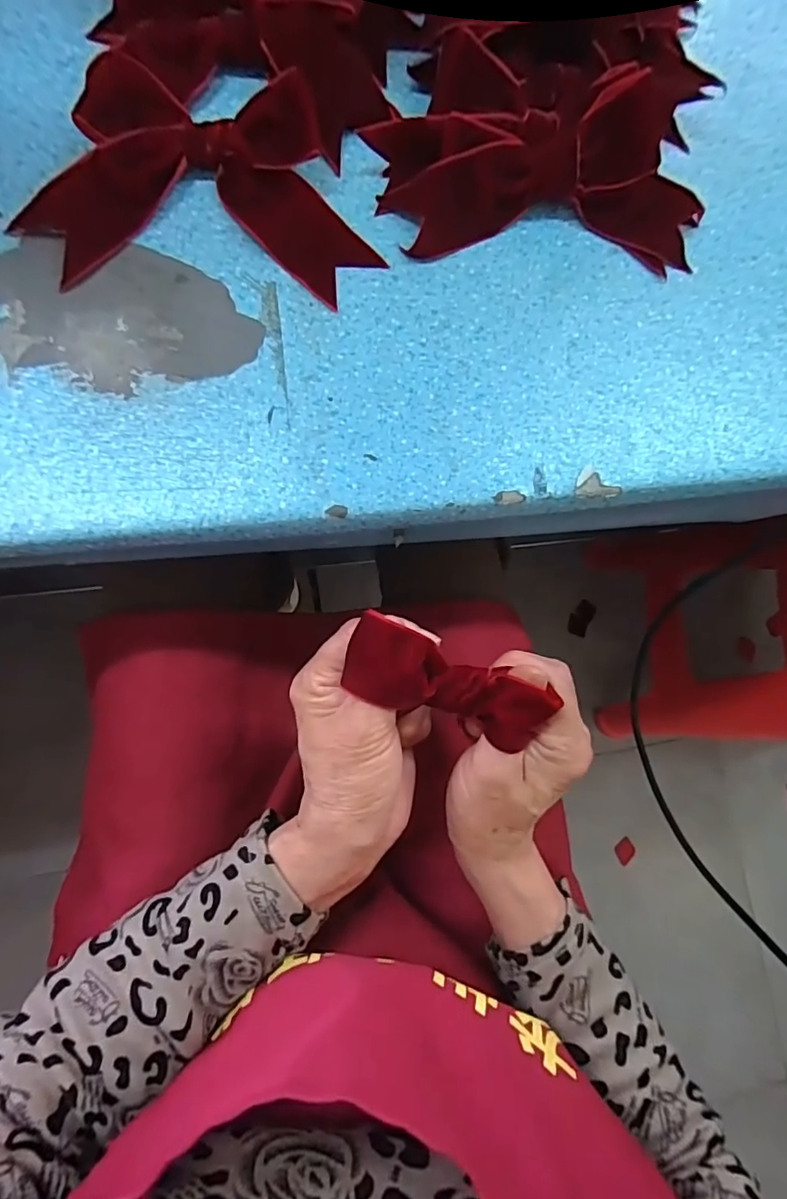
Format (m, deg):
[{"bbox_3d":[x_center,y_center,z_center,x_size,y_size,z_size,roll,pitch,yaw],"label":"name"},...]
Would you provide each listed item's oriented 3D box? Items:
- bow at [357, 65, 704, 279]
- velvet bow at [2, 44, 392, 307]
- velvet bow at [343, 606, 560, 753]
[{"bbox_3d":[0.078,-0.213,0.272,0.166,0.034,0.072,-4,84,-7],"label":"bow"},{"bbox_3d":[-0.090,-0.200,0.255,0.156,0.022,0.099,1,83,-7],"label":"velvet bow"},{"bbox_3d":[0.024,0.039,0.249,0.091,0.026,0.035,20,81,5],"label":"velvet bow"}]

